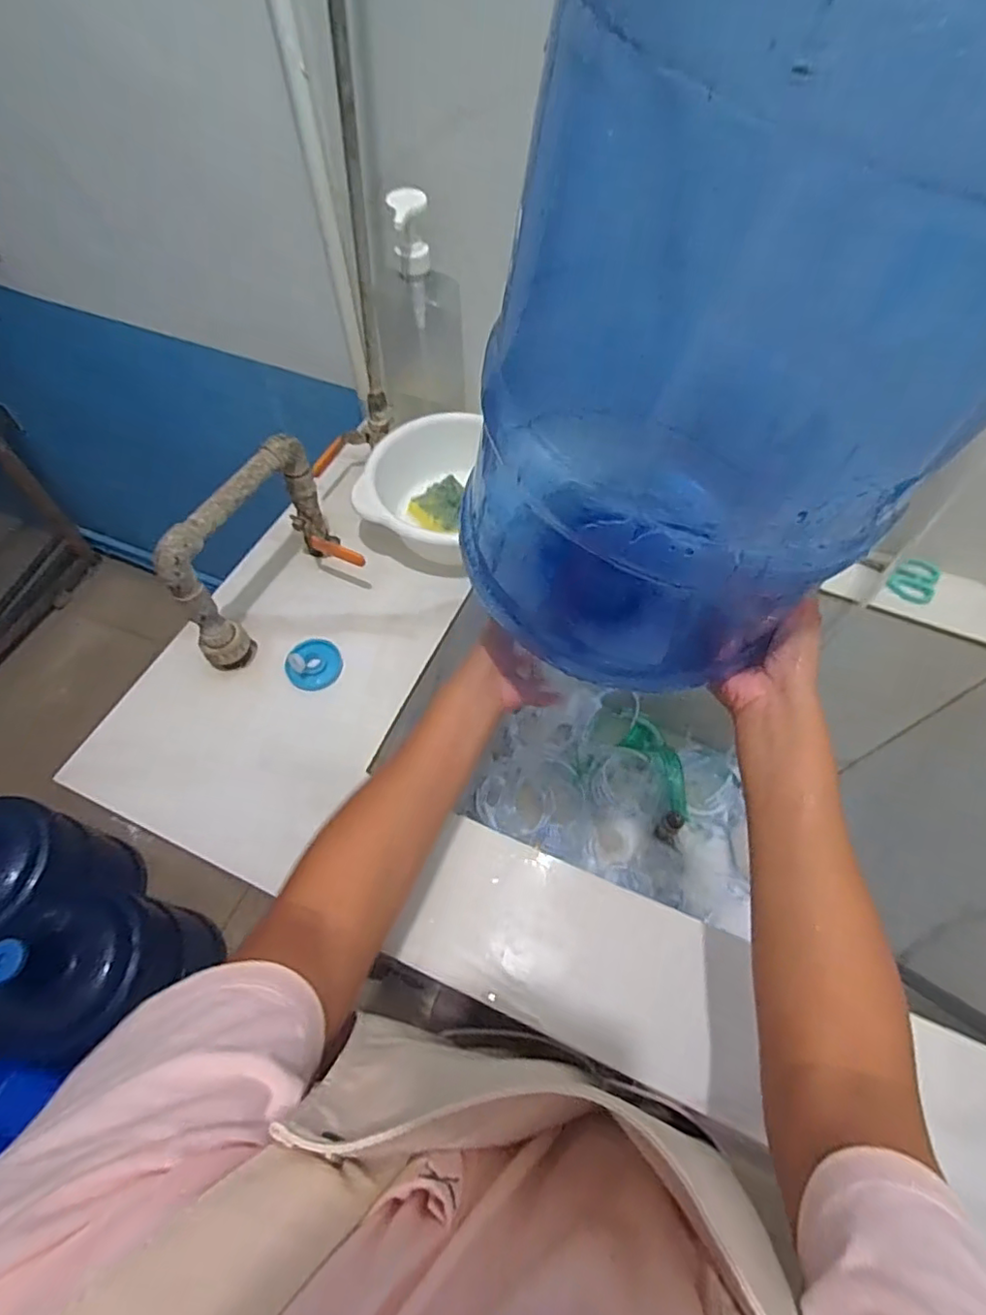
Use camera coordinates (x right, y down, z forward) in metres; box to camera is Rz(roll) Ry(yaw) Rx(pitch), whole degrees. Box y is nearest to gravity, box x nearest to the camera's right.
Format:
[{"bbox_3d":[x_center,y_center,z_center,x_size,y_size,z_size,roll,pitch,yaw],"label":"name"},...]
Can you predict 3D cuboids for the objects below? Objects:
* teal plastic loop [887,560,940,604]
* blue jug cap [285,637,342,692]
[{"bbox_3d":[0.484,-0.091,0.682,0.048,0.013,0.057,27,63,13],"label":"teal plastic loop"},{"bbox_3d":[-0.188,0.007,0.622,0.056,0.018,0.053,-32,87,-27],"label":"blue jug cap"}]

